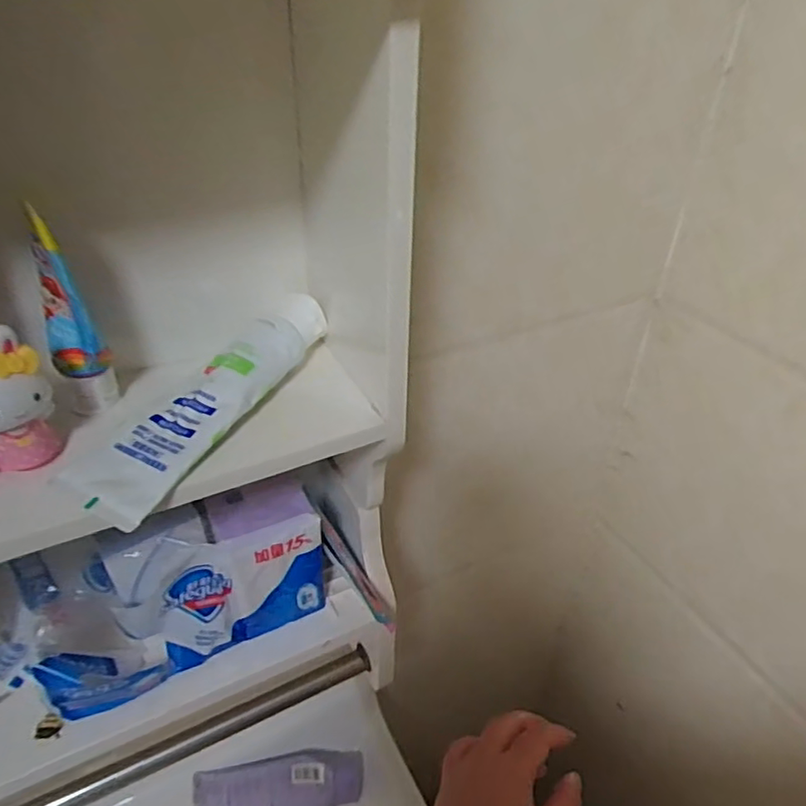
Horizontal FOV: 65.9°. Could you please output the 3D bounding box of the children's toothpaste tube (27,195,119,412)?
[{"bbox_3d":[-0.161,-0.042,0.298,0.023,0.112,0.038,-19,42,-25],"label":"children's toothpaste tube"}]

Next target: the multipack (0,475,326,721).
[{"bbox_3d":[-0.151,0.122,0.408,0.190,0.114,0.074,-18,41,-24],"label":"multipack"}]

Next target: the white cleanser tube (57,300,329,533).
[{"bbox_3d":[-0.103,-0.008,0.329,0.055,0.033,0.161,16,40,18],"label":"white cleanser tube"}]

